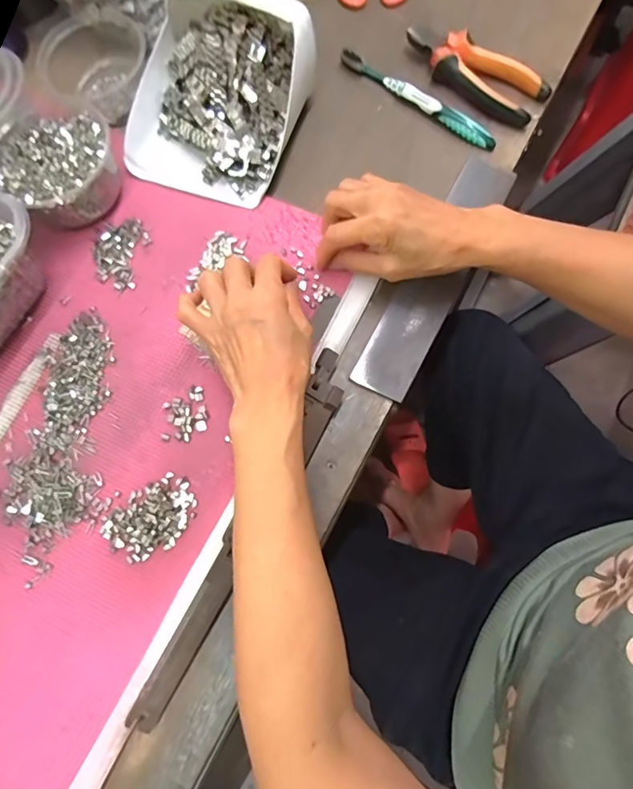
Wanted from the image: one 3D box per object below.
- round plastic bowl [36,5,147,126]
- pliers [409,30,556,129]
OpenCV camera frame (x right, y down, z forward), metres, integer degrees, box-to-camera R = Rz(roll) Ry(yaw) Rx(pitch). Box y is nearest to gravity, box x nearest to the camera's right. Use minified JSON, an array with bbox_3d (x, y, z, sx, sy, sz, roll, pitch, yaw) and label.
[{"bbox_3d":[-0.220,-0.336,0.476,0.101,0.048,0.103,-1,75,4],"label":"round plastic bowl"},{"bbox_3d":[0.158,-0.322,0.460,0.148,0.025,0.054,43,82,14],"label":"pliers"}]

